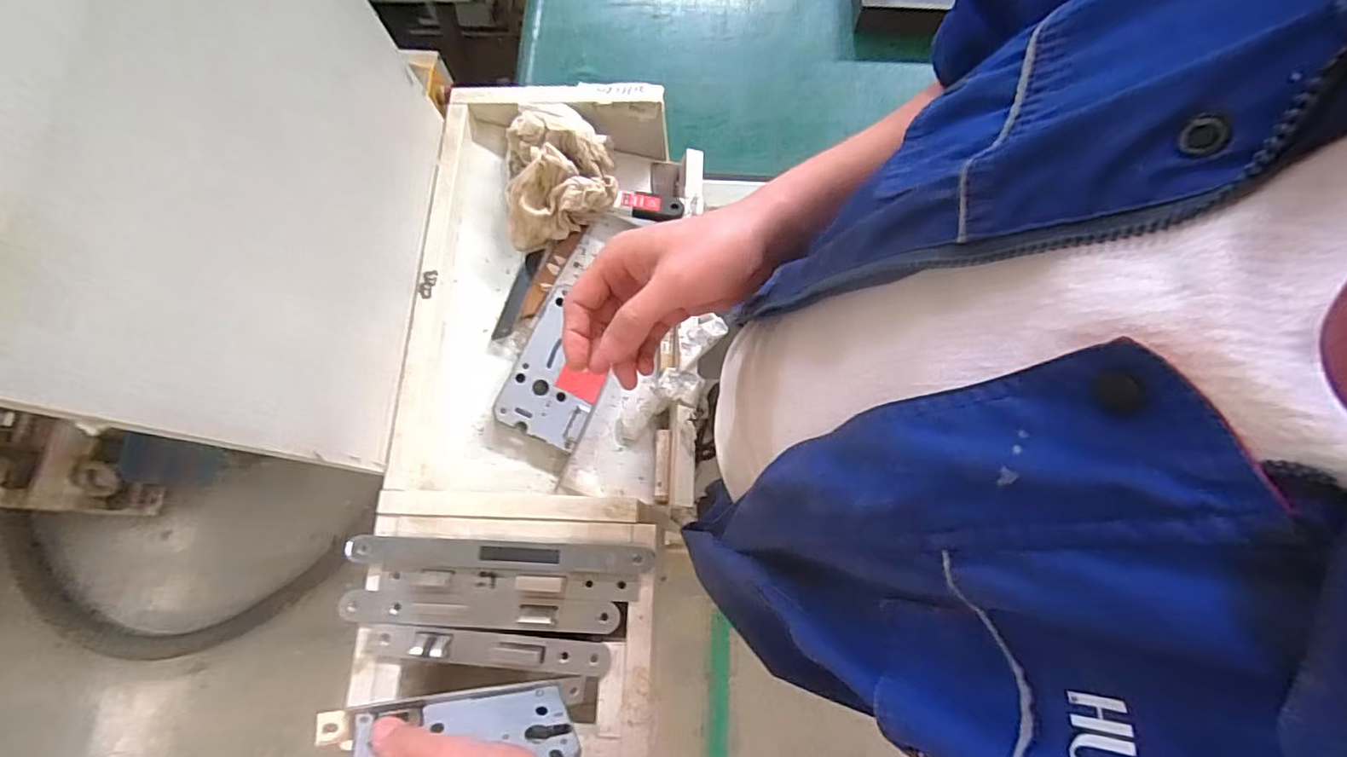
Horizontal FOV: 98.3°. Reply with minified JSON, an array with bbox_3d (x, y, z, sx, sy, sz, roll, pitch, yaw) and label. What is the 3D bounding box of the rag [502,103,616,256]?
[{"bbox_3d":[-0.107,-0.195,0.532,0.098,0.062,0.130,-9,76,-2],"label":"rag"}]

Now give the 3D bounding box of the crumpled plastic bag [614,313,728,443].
[{"bbox_3d":[0.002,0.005,0.538,0.045,0.033,0.139,33,78,8],"label":"crumpled plastic bag"}]

